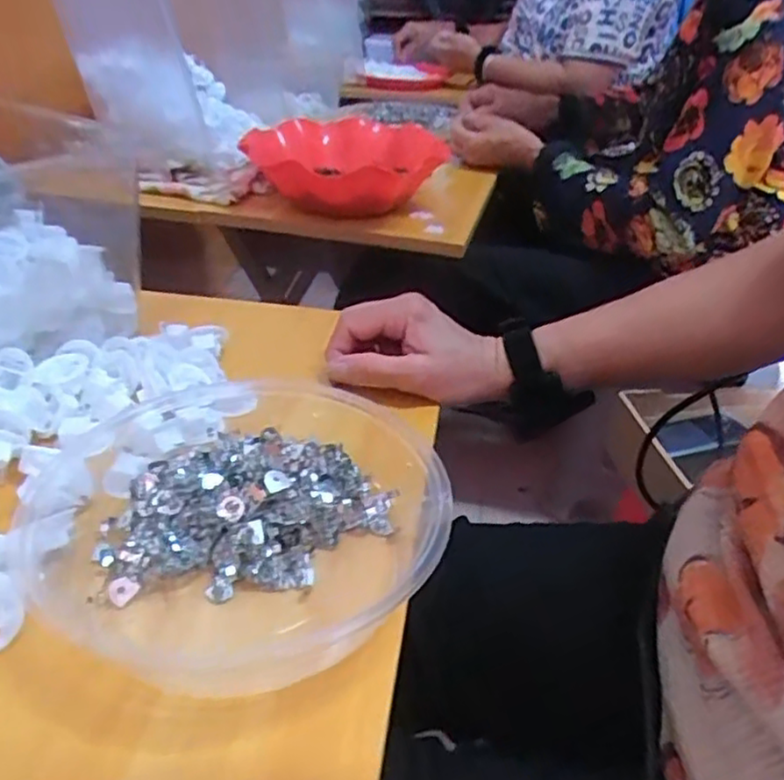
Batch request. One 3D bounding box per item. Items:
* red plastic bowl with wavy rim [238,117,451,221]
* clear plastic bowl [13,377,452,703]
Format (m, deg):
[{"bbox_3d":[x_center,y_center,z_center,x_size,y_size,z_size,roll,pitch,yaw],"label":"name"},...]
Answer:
[{"bbox_3d":[-0.044,-0.260,0.773,0.230,0.056,0.225,3,34,-2],"label":"red plastic bowl with wavy rim"},{"bbox_3d":[-0.079,0.044,0.347,0.202,0.041,0.207,4,35,-3],"label":"clear plastic bowl"}]

